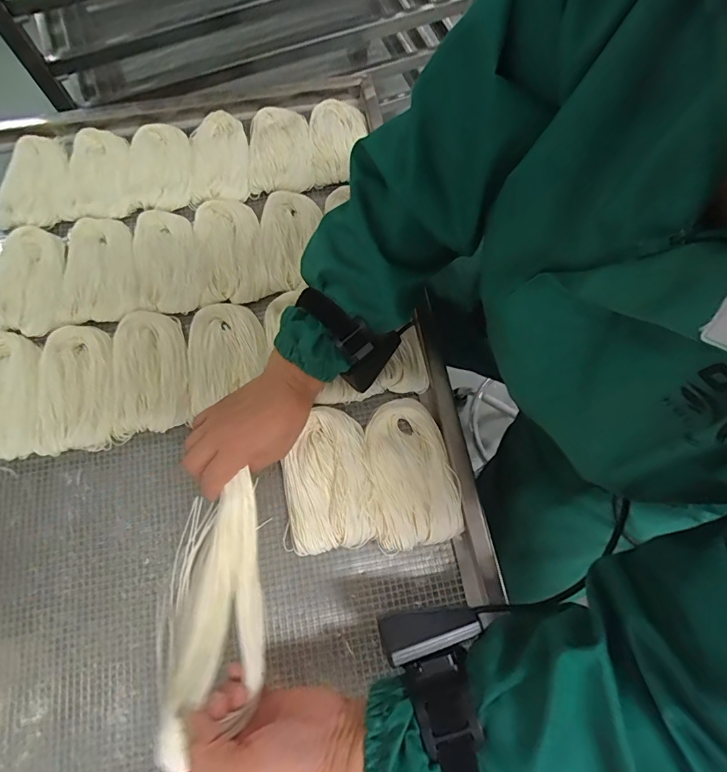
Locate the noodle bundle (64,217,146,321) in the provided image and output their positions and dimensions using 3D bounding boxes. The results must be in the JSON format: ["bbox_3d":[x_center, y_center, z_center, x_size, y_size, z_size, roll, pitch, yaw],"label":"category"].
[{"bbox_3d":[-0.316,-0.140,0.530,0.084,0.020,0.142,-19,72,-5],"label":"noodle bundle"}]

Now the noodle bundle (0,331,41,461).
[{"bbox_3d":[-0.385,0.008,0.475,0.076,0.020,0.139,-6,72,-1],"label":"noodle bundle"}]

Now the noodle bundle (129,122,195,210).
[{"bbox_3d":[-0.267,-0.293,0.582,0.077,0.018,0.149,-17,72,-4],"label":"noodle bundle"}]

